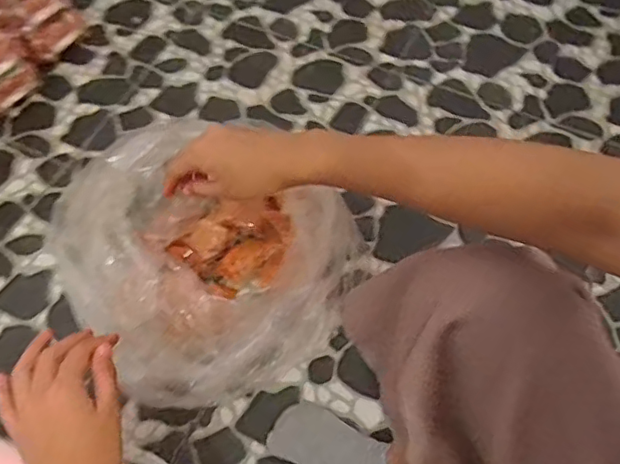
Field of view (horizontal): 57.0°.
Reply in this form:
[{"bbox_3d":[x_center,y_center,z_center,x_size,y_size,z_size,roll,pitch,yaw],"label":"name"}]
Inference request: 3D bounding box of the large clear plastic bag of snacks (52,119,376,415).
[{"bbox_3d":[-0.151,0.042,0.723,0.314,0.166,0.318,25,65,14],"label":"large clear plastic bag of snacks"}]

